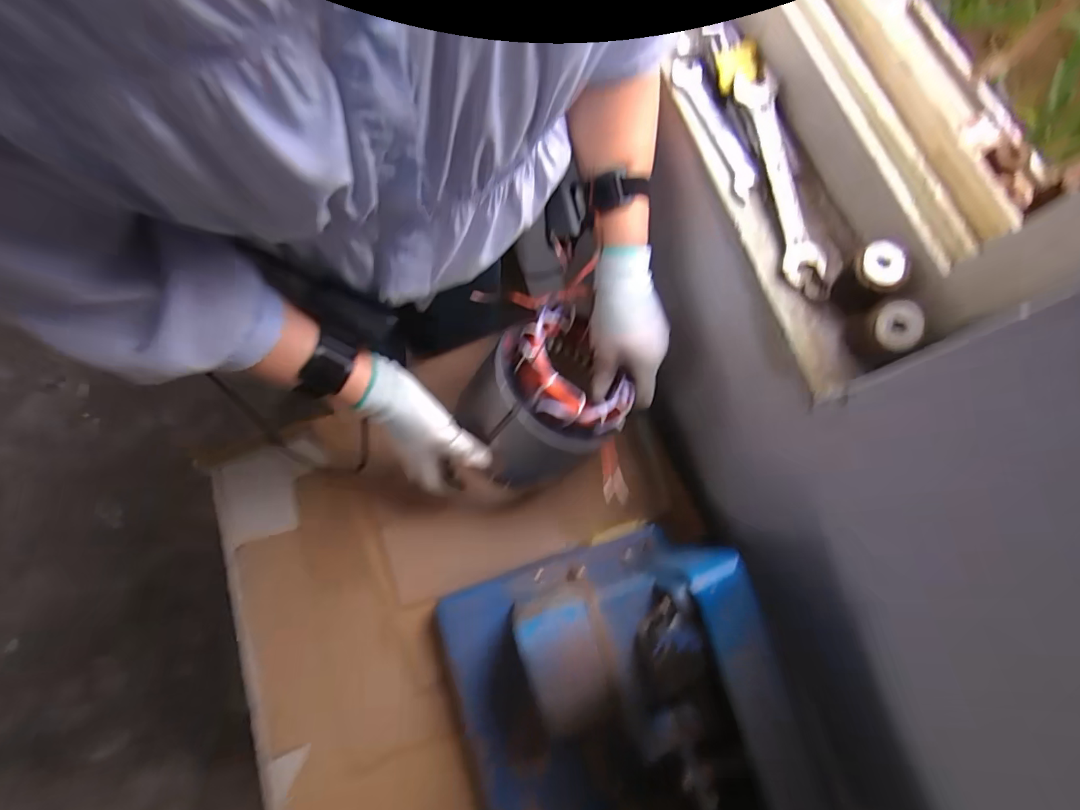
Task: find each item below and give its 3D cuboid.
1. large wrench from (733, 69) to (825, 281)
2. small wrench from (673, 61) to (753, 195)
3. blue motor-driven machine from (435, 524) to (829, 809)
[{"bbox_3d":[0.201,-0.193,0.407,0.034,0.008,0.189,-12,82,7],"label":"large wrench"},{"bbox_3d":[0.154,-0.252,0.430,0.020,0.009,0.144,-19,76,-7],"label":"small wrench"},{"bbox_3d":[0.066,0.317,0.424,0.271,0.206,0.352,-17,75,-6],"label":"blue motor-driven machine"}]

